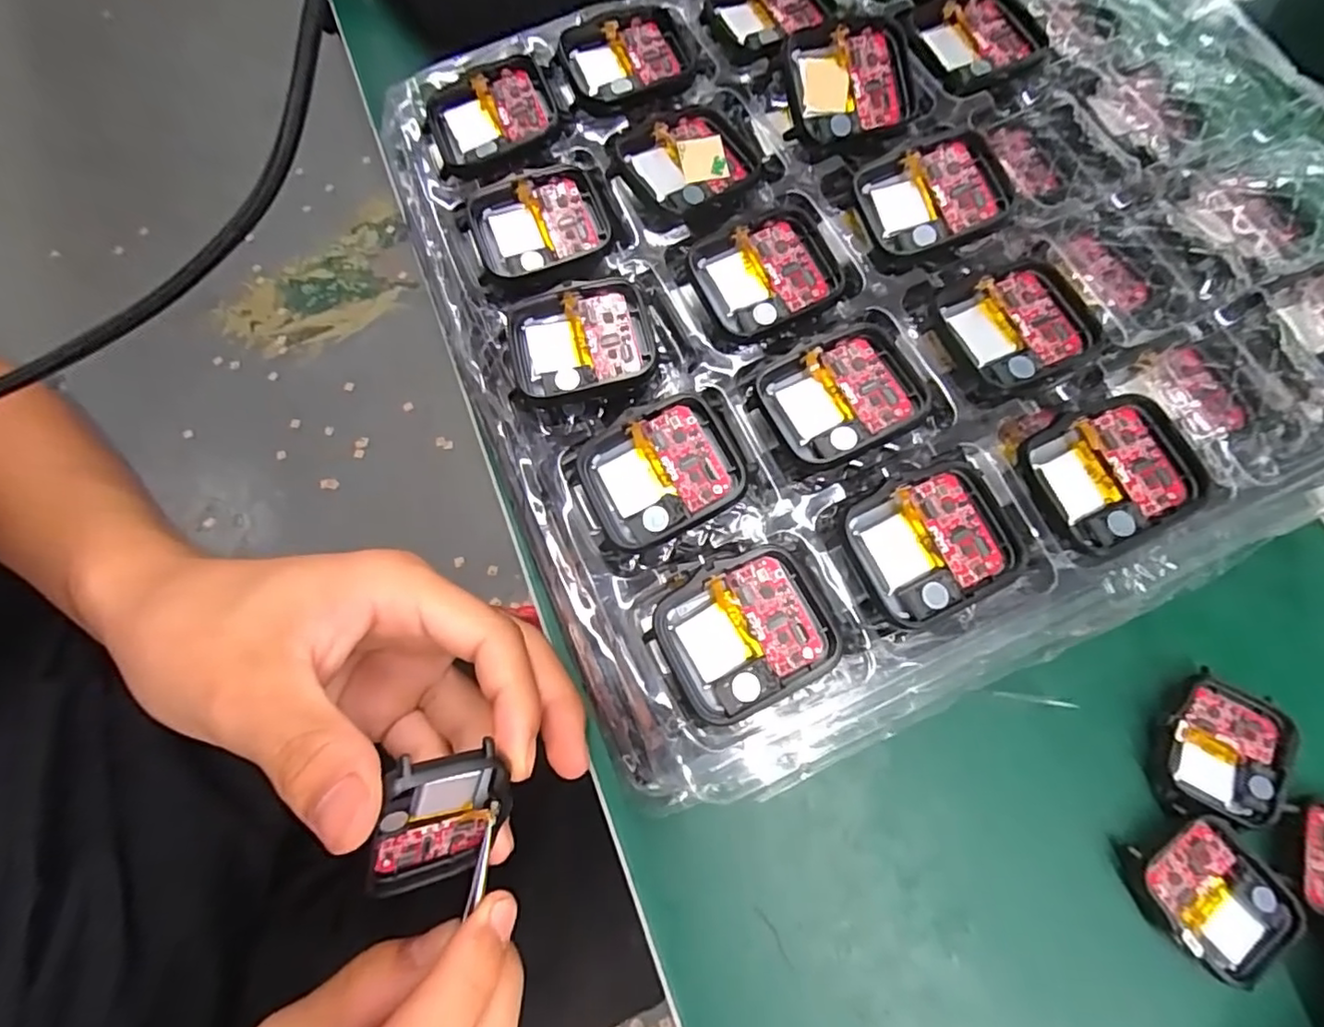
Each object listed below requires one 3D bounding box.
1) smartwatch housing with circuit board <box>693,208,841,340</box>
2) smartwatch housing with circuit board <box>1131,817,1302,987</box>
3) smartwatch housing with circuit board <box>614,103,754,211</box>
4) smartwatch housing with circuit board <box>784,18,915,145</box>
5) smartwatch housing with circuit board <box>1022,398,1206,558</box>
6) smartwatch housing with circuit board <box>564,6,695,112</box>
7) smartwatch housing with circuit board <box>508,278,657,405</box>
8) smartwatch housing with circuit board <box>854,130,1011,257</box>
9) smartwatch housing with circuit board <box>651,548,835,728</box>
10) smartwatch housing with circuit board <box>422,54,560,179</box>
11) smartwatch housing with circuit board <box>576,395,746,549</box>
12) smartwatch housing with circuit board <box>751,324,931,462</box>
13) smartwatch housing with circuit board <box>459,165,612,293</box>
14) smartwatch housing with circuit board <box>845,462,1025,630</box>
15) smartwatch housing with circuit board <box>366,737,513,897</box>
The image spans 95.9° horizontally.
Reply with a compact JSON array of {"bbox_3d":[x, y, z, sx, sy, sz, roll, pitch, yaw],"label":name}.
[{"bbox_3d":[0.034,-0.076,0.189,0.044,0.006,0.037,-26,75,-6],"label":"smartwatch housing with circuit board"},{"bbox_3d":[0.180,0.127,0.197,0.042,0.011,0.043,-27,74,-6],"label":"smartwatch housing with circuit board"},{"bbox_3d":[0.008,-0.119,0.201,0.041,0.007,0.035,-29,75,-7],"label":"smartwatch housing with circuit board"},{"bbox_3d":[0.063,-0.144,0.200,0.042,0.005,0.036,-9,95,-5],"label":"smartwatch housing with circuit board"},{"bbox_3d":[0.126,-0.012,0.166,0.045,0.005,0.037,-24,75,-5],"label":"smartwatch housing with circuit board"},{"bbox_3d":[-0.012,-0.159,0.209,0.044,0.007,0.040,-18,74,-4],"label":"smartwatch housing with circuit board"},{"bbox_3d":[-0.025,-0.053,0.184,0.043,0.006,0.037,-12,74,-2],"label":"smartwatch housing with circuit board"},{"bbox_3d":[0.087,-0.100,0.191,0.044,0.013,0.035,-17,74,-3],"label":"smartwatch housing with circuit board"},{"bbox_3d":[0.022,0.032,0.160,0.043,0.008,0.038,-23,74,-5],"label":"smartwatch housing with circuit board"},{"bbox_3d":[-0.059,-0.137,0.206,0.043,0.009,0.033,-18,74,-4],"label":"smartwatch housing with circuit board"},{"bbox_3d":[0.000,-0.011,0.173,0.043,0.012,0.037,-26,74,-6],"label":"smartwatch housing with circuit board"},{"bbox_3d":[0.054,-0.035,0.175,0.042,0.009,0.036,-21,73,-5],"label":"smartwatch housing with circuit board"},{"bbox_3d":[-0.040,-0.094,0.197,0.045,0.007,0.042,-18,74,-4],"label":"smartwatch housing with circuit board"},{"bbox_3d":[0.075,0.007,0.163,0.043,0.007,0.036,-25,74,-6],"label":"smartwatch housing with circuit board"},{"bbox_3d":[-0.062,0.087,0.172,0.007,0.037,0.046,38,118,47],"label":"smartwatch housing with circuit board"}]

